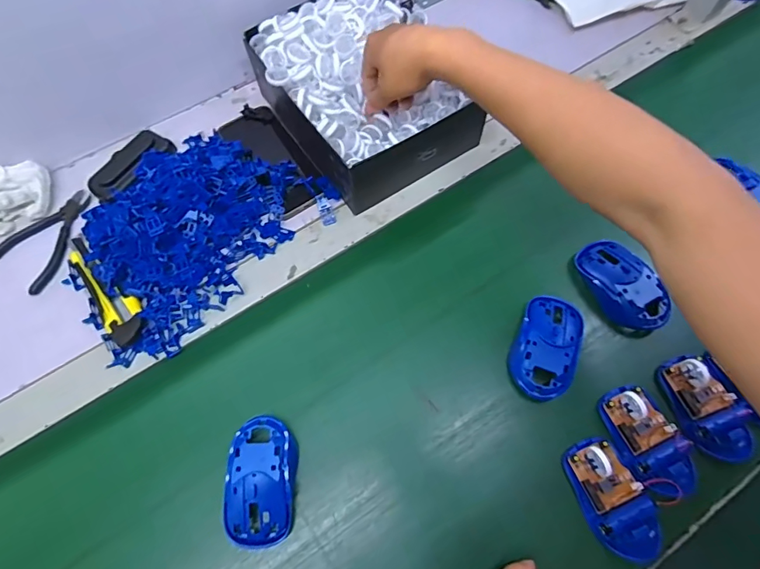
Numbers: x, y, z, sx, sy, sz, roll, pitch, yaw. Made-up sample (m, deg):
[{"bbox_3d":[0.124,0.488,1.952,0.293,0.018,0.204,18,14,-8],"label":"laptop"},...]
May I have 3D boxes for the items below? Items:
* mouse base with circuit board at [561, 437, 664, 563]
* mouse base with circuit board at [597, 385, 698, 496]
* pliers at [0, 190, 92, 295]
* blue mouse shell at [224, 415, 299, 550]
[{"bbox_3d":[0.209,0.190,0.390,0.055,0.037,0.100,-21,69,-7],"label":"mouse base with circuit board"},{"bbox_3d":[0.250,0.142,0.403,0.054,0.024,0.097,-23,69,-8],"label":"mouse base with circuit board"},{"bbox_3d":[-0.388,-0.059,0.513,0.088,0.014,0.125,27,71,11],"label":"pliers"},{"bbox_3d":[-0.107,0.178,0.398,0.060,0.033,0.107,-2,68,1],"label":"blue mouse shell"}]

